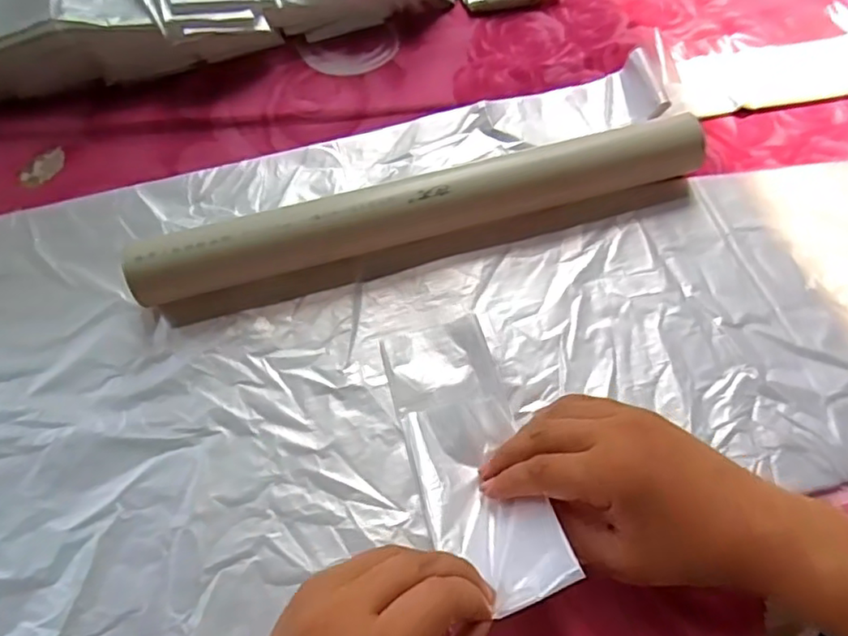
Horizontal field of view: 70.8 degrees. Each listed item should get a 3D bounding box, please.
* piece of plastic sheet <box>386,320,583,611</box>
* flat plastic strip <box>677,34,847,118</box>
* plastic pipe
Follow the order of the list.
[{"bbox_3d":[0.024,0.070,0.312,0.060,0.032,0.161,-17,48,-5],"label":"piece of plastic sheet"},{"bbox_3d":[0.324,-0.195,0.439,0.294,0.010,0.053,-11,66,-3],"label":"flat plastic strip"},{"bbox_3d":[0.002,-0.065,0.366,0.352,0.045,0.042,-15,67,-5],"label":"plastic pipe"}]

